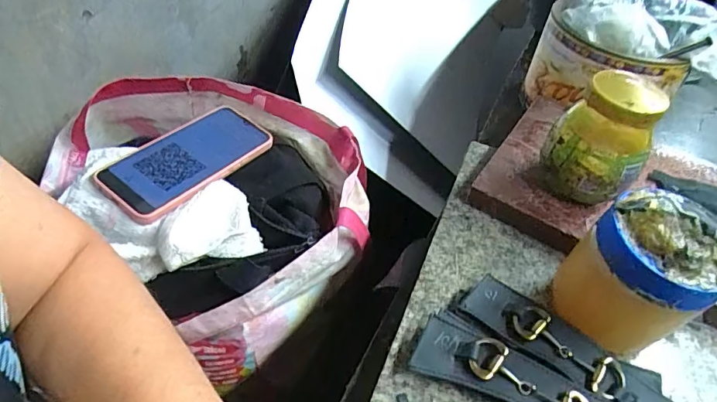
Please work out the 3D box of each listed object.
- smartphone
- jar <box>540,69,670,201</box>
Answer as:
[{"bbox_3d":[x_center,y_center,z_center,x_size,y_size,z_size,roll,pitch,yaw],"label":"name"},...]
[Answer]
[{"bbox_3d":[-0.170,-0.044,0.482,0.087,0.012,0.166,34,52,23],"label":"smartphone"},{"bbox_3d":[0.187,-0.050,0.371,0.067,0.084,0.065,3,46,-4],"label":"jar"}]

